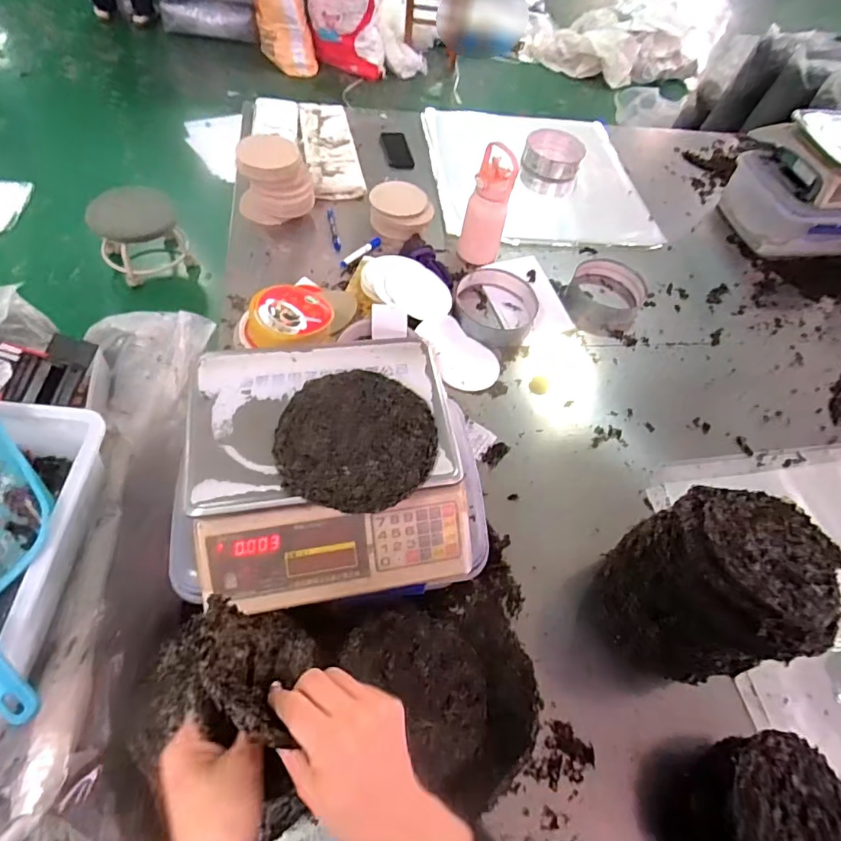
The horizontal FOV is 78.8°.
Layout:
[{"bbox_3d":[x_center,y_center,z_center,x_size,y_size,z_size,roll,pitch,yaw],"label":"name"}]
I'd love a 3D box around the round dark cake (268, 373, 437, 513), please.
[{"bbox_3d":[-0.076,0.017,0.624,0.183,0.019,0.191,4,57,-6],"label":"round dark cake"}]

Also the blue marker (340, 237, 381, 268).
[{"bbox_3d":[-0.141,-0.403,1.220,0.024,0.022,0.126,41,61,18],"label":"blue marker"}]

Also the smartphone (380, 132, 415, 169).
[{"bbox_3d":[-0.068,-0.790,1.500,0.073,0.006,0.154,-12,67,-9],"label":"smartphone"}]

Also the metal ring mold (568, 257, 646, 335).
[{"bbox_3d":[0.453,-0.304,1.257,0.180,0.055,0.218,23,57,7],"label":"metal ring mold"}]

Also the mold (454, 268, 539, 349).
[{"bbox_3d":[0.171,-0.255,1.154,0.191,0.048,0.199,11,57,-1],"label":"mold"}]

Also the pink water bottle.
[{"bbox_3d":[0.155,-0.480,1.174,0.097,0.244,0.093,12,57,0],"label":"pink water bottle"}]

